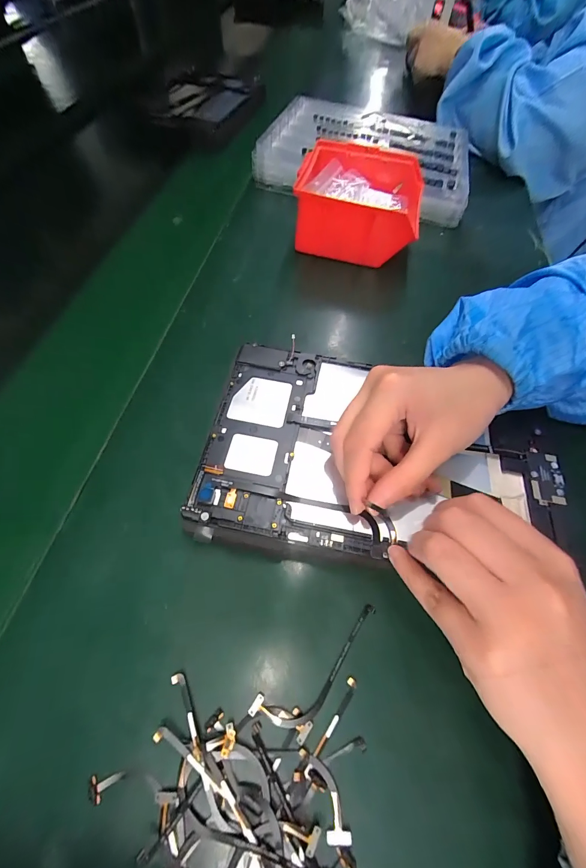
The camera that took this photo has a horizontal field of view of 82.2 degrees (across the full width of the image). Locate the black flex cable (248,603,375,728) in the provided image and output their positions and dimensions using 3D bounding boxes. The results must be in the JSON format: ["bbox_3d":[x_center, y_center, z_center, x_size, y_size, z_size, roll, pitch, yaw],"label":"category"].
[{"bbox_3d":[0.018,0.136,0.194,0.089,0.004,0.025,-33,66,-20],"label":"black flex cable"}]

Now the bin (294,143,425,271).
[{"bbox_3d":[0.077,-0.258,0.388,0.129,0.075,0.132,15,60,6],"label":"bin"}]

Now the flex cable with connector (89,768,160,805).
[{"bbox_3d":[-0.084,0.175,0.167,0.033,0.004,0.011,-6,60,-7],"label":"flex cable with connector"}]

